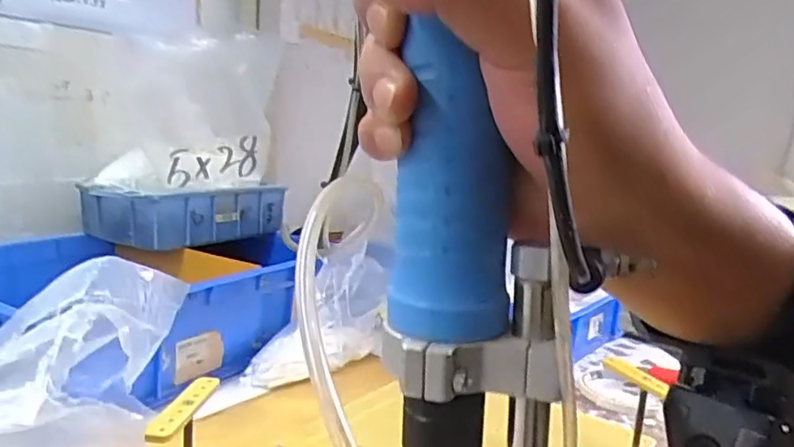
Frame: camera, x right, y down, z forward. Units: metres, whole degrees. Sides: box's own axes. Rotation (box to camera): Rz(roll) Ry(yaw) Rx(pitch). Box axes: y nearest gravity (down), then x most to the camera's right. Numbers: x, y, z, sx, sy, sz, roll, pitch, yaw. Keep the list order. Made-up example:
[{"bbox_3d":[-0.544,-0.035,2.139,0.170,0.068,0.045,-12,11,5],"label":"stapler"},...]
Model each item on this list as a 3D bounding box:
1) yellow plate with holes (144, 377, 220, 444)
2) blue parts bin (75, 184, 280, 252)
[{"bbox_3d":[-0.117,0.101,0.342,0.012,0.009,0.071,6,9,5],"label":"yellow plate with holes"},{"bbox_3d":[-0.233,-0.017,0.698,0.107,0.066,0.206,12,11,36],"label":"blue parts bin"}]

